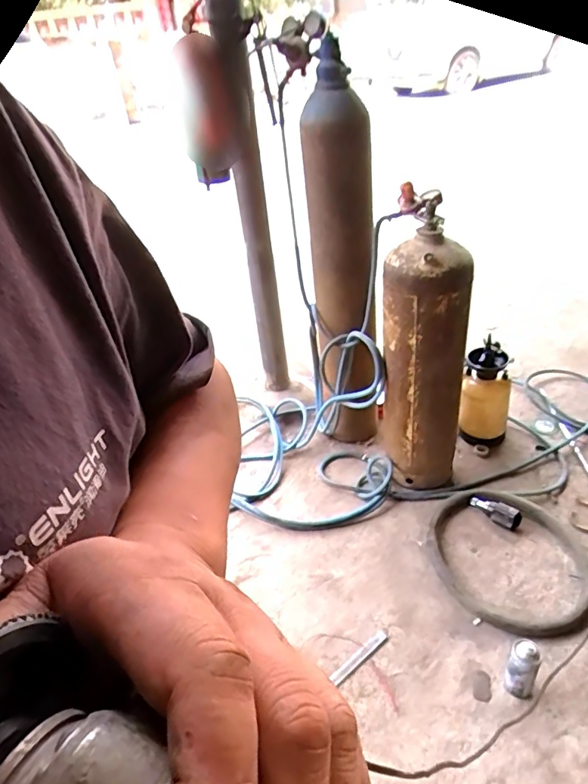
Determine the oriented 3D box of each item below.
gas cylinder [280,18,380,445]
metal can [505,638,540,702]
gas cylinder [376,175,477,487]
[{"bbox_3d":[0.167,-0.357,1.693,0.256,1.379,0.278,-3,37,5],"label":"gas cylinder"},{"bbox_3d":[0.575,0.695,1.263,0.069,0.178,0.069,-4,37,3],"label":"metal can"},{"bbox_3d":[0.431,-0.089,1.676,0.273,1.015,0.250,3,38,13],"label":"gas cylinder"}]

